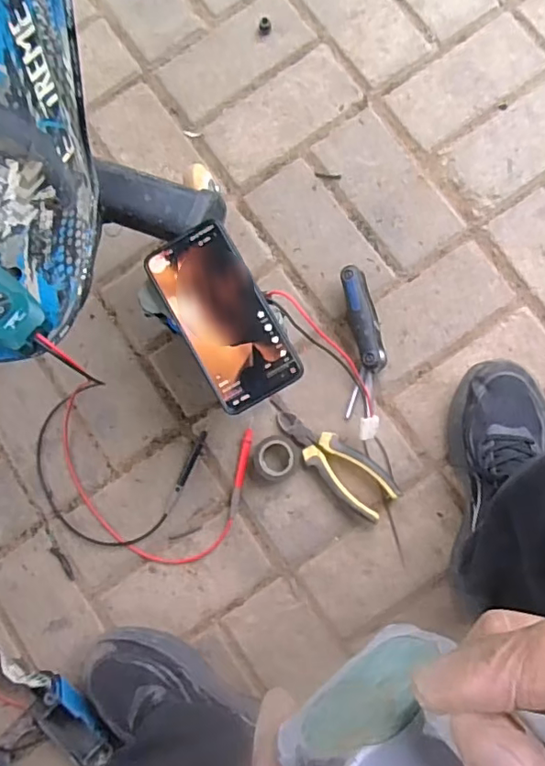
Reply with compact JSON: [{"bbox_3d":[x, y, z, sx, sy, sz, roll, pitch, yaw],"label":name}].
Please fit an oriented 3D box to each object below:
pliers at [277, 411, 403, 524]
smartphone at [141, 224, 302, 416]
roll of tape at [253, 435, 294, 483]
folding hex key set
[{"bbox_3d":[0.066,0.089,0.617,0.152,0.016,0.058,38,88,7],"label":"pliers"},{"bbox_3d":[-0.044,-0.059,0.495,0.079,0.007,0.164,-29,88,5],"label":"smartphone"},{"bbox_3d":[0.002,0.084,0.612,0.045,0.020,0.051,-8,84,4],"label":"roll of tape"},{"bbox_3d":[0.102,-0.049,0.617,0.044,0.040,0.163,-3,84,4],"label":"folding hex key set"}]

